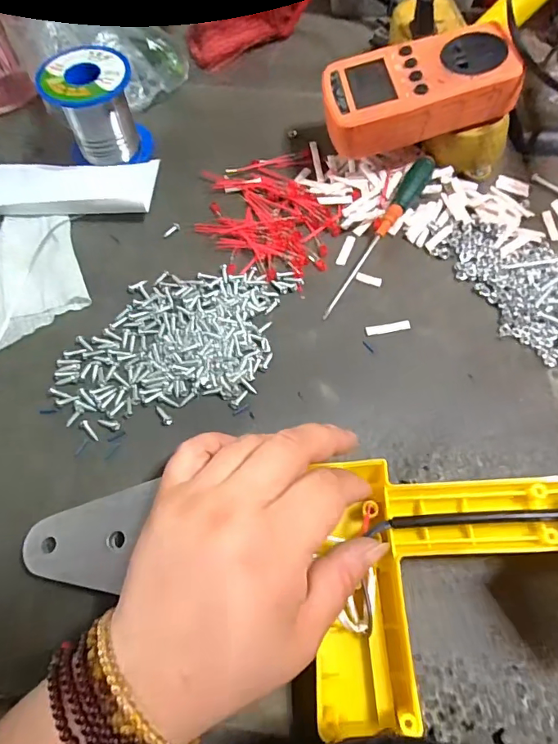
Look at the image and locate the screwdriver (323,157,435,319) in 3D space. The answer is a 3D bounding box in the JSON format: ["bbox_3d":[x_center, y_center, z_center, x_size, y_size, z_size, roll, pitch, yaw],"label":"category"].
[{"bbox_3d":[0.070,-0.097,0.323,0.013,0.021,0.144,30,69,15],"label":"screwdriver"}]

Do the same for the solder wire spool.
[{"bbox_3d":[-0.139,-0.203,0.356,0.063,0.059,0.063,-1,64,2],"label":"solder wire spool"}]

